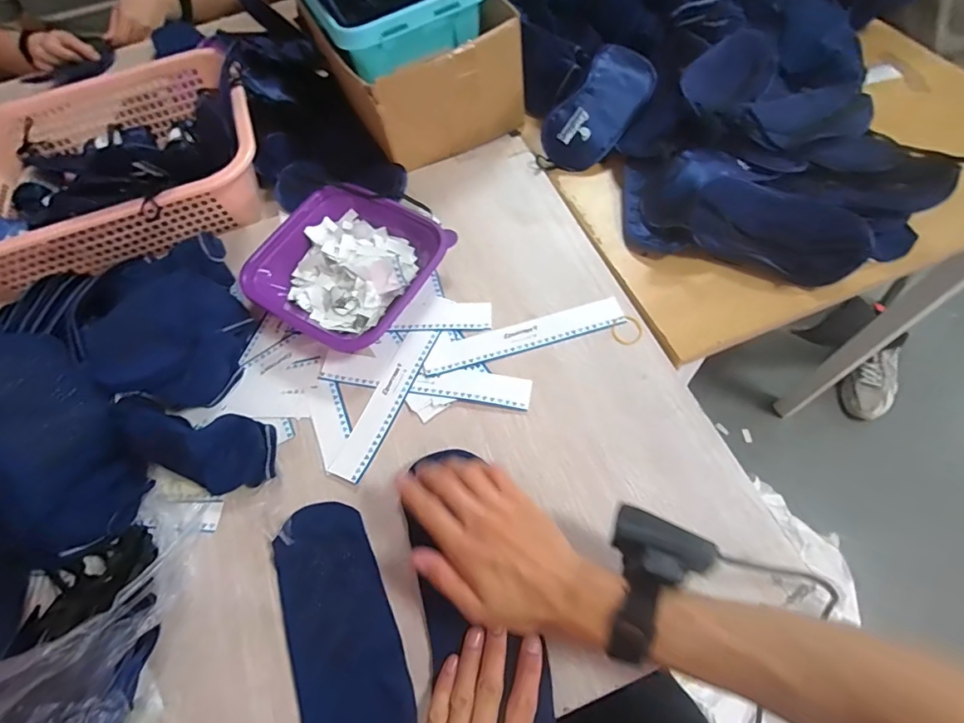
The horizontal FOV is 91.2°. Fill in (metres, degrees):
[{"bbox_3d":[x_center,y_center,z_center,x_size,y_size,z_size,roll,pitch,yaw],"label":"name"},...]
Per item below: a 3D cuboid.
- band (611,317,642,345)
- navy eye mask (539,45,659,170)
[{"bbox_3d":[0.152,-0.033,0.493,0.031,0.004,0.035,25,67,17],"label":"band"},{"bbox_3d":[0.150,-0.324,0.608,0.086,0.023,0.165,37,93,-13],"label":"navy eye mask"}]

